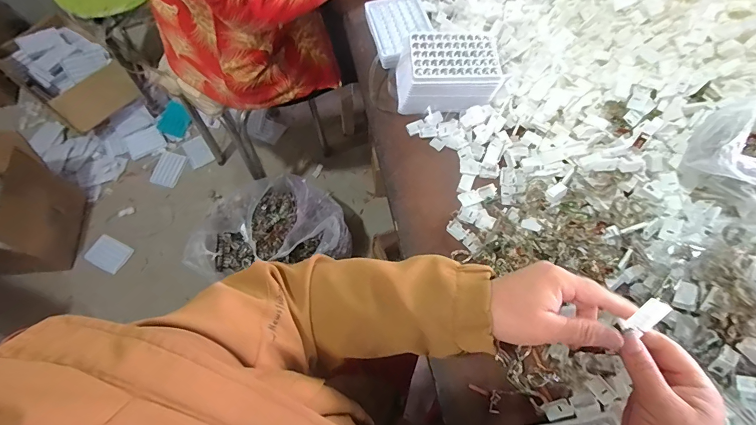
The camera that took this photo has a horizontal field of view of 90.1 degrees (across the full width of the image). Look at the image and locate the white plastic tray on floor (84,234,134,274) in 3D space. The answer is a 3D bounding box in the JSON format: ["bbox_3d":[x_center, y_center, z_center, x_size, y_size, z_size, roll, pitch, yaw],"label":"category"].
[{"bbox_3d":[-0.892,0.138,1.253,0.128,0.013,0.098,26,74,8],"label":"white plastic tray on floor"}]

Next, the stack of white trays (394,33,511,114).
[{"bbox_3d":[0.102,-0.203,0.552,0.143,0.070,0.095,2,65,0],"label":"stack of white trays"}]

